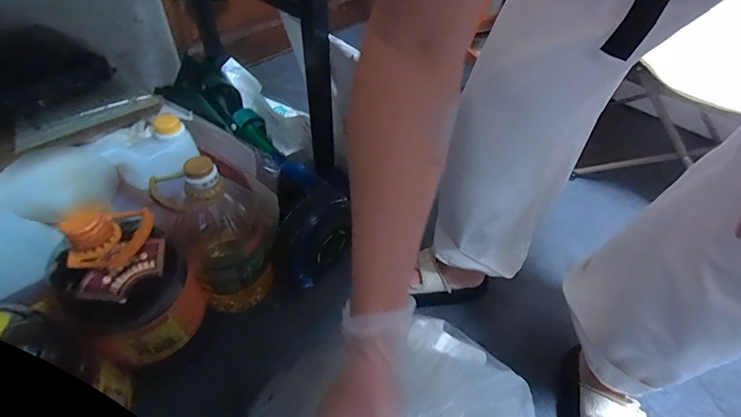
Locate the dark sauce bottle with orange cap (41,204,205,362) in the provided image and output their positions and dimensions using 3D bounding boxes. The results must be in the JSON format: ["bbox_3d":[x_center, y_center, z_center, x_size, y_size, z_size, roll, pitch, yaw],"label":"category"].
[{"bbox_3d":[-0.349,0.103,0.552,0.152,0.252,0.122,-31,57,-29],"label":"dark sauce bottle with orange cap"}]

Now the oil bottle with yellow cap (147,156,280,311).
[{"bbox_3d":[-0.265,0.047,0.692,0.153,0.325,0.141,36,54,25],"label":"oil bottle with yellow cap"}]

